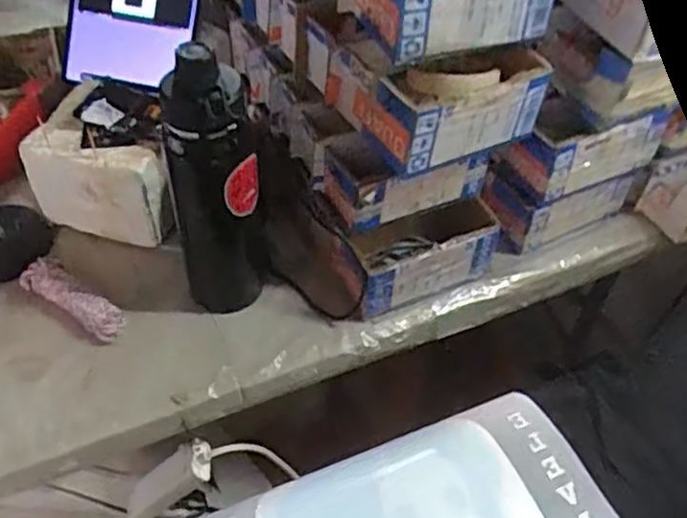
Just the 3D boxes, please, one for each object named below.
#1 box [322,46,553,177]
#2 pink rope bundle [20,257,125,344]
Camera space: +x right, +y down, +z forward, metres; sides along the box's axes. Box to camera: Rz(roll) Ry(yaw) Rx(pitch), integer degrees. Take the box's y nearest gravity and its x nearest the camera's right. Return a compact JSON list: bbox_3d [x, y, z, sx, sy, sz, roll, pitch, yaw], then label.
[{"bbox_3d":[0.087,-0.156,0.629,0.158,0.077,0.120,-23,53,-22],"label":"box"},{"bbox_3d":[-0.272,0.039,0.693,0.132,0.032,0.037,29,53,22],"label":"pink rope bundle"}]

